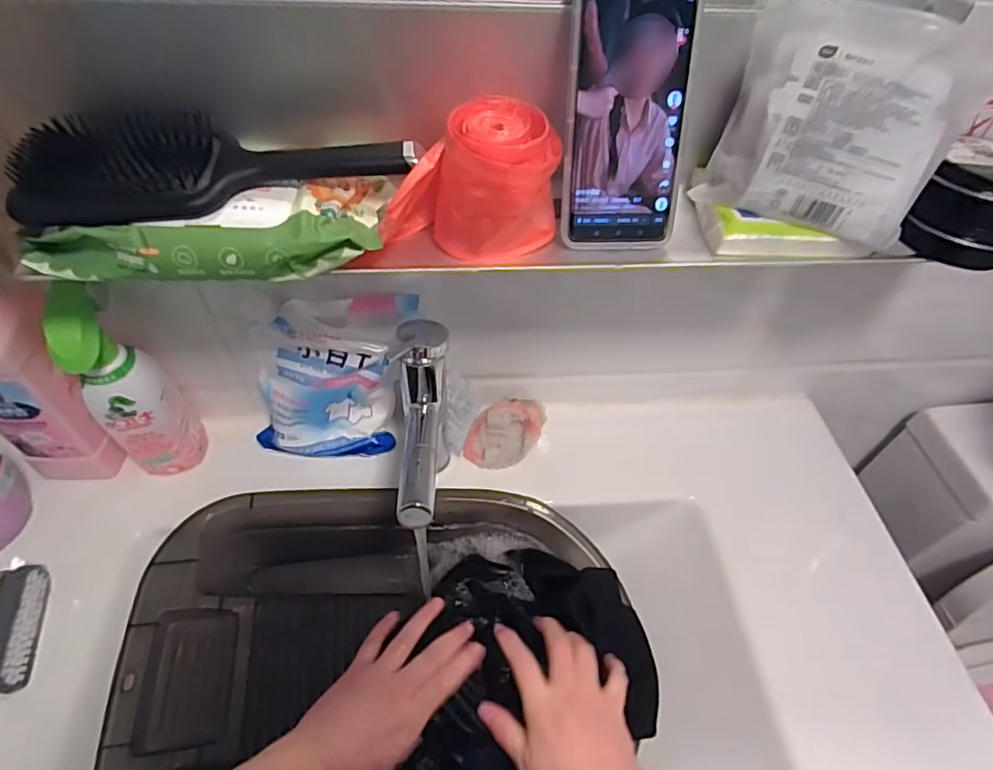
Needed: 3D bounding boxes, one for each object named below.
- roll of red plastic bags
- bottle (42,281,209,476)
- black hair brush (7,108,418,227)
[{"bbox_3d":[-0.016,-0.131,0.371,0.125,0.084,0.071,-12,53,-13],"label":"roll of red plastic bags"},{"bbox_3d":[-0.350,0.007,0.531,0.073,0.229,0.062,-34,60,-27],"label":"bottle"},{"bbox_3d":[-0.189,-0.146,0.373,0.231,0.040,0.099,-1,51,-5],"label":"black hair brush"}]

